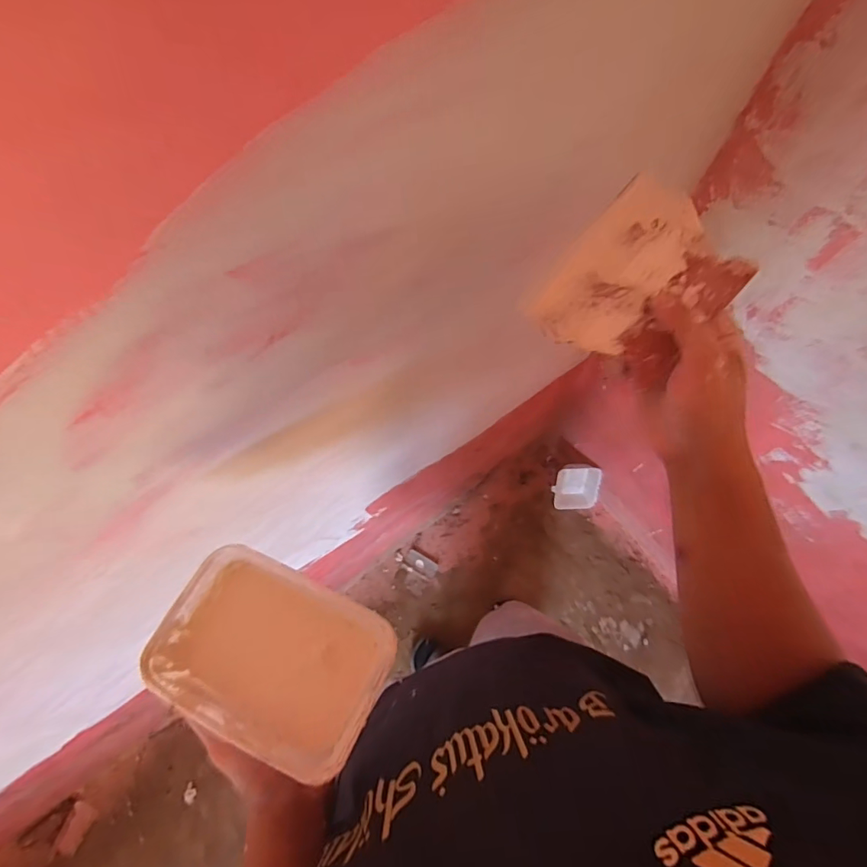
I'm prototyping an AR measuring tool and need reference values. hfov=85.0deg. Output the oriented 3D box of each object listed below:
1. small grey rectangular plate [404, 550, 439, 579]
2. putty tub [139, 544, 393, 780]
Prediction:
[{"bbox_3d":[-0.038,0.419,1.515,0.108,0.011,0.055,27,75,10],"label":"small grey rectangular plate"},{"bbox_3d":[-0.125,0.176,0.380,0.172,0.050,0.118,22,74,9],"label":"putty tub"}]

